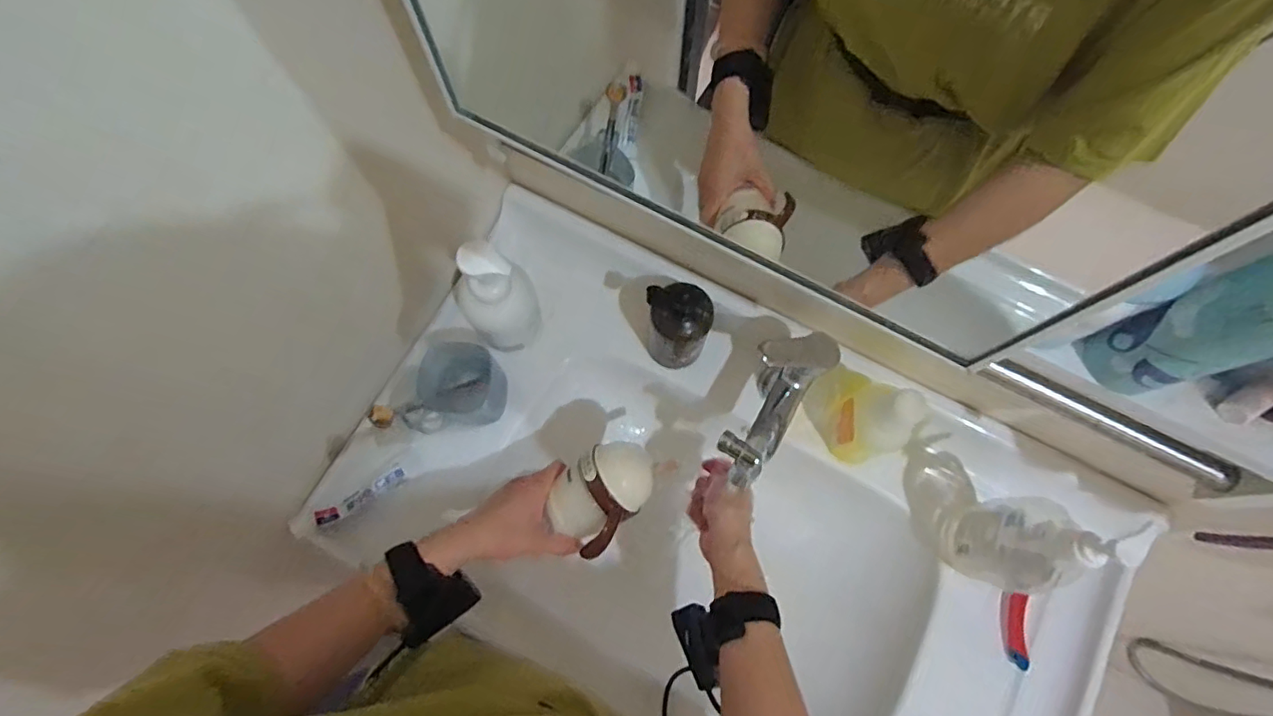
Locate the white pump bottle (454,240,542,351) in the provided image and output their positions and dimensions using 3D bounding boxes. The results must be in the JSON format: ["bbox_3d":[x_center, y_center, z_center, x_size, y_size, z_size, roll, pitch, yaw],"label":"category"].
[{"bbox_3d":[-0.144,-0.056,0.591,0.078,0.189,0.048,-22,74,-7],"label":"white pump bottle"}]

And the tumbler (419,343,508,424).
[{"bbox_3d":[-0.192,0.028,0.632,0.074,0.085,0.080,0,72,0],"label":"tumbler"}]

